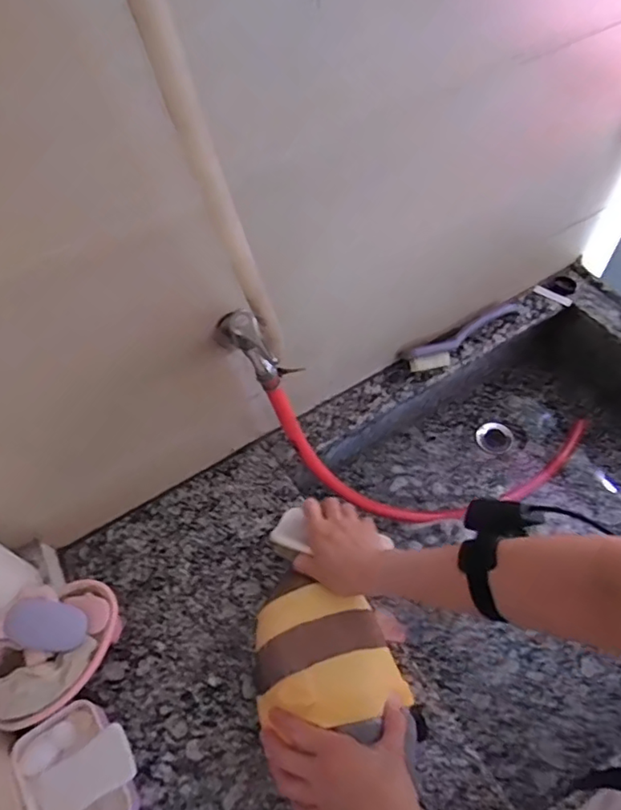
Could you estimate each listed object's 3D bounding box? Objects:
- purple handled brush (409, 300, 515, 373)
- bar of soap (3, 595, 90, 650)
[{"bbox_3d":[0.243,-0.110,0.888,0.221,0.033,0.040,-34,61,-18],"label":"purple handled brush"},{"bbox_3d":[-0.274,0.229,0.599,0.079,0.017,0.048,21,76,-14],"label":"bar of soap"}]

